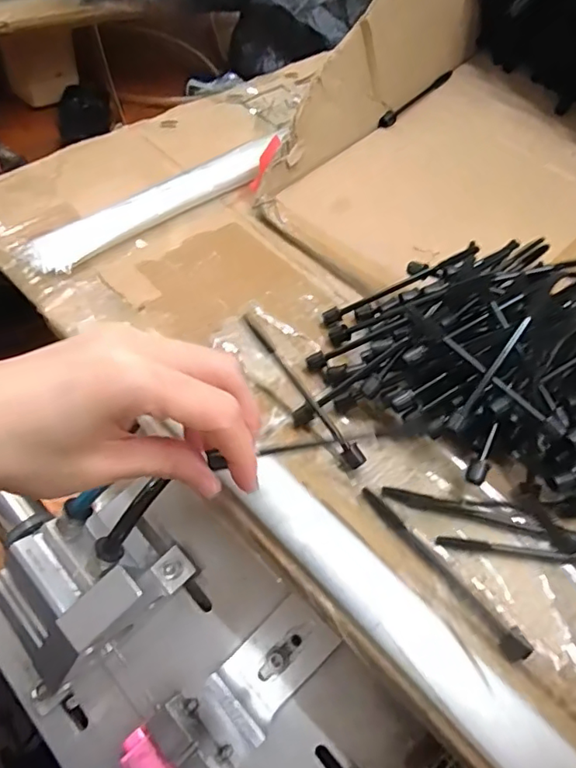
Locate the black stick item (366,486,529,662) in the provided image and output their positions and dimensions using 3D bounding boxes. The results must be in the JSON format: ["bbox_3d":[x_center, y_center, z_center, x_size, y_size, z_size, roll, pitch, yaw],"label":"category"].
[{"bbox_3d":[0.073,0.087,0.256,0.010,0.009,0.098,-29,65,-30],"label":"black stick item"}]

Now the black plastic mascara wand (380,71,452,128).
[{"bbox_3d":[0.112,-0.247,0.467,0.100,0.011,0.004,-40,30,-21],"label":"black plastic mascara wand"}]

